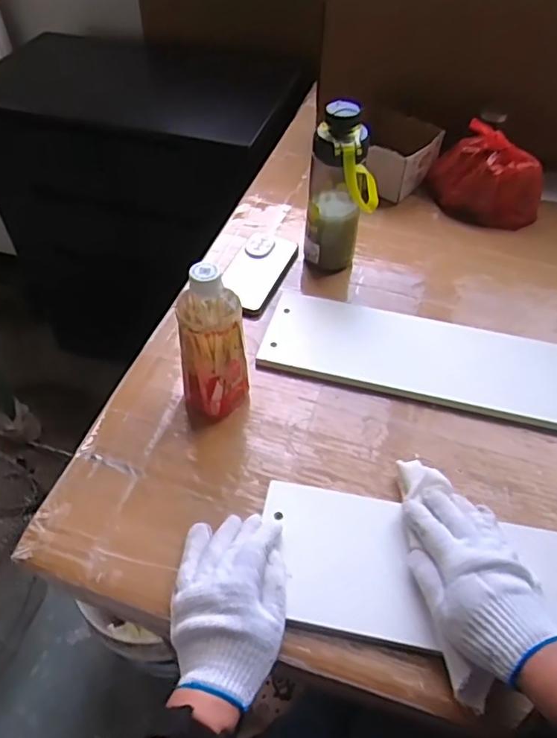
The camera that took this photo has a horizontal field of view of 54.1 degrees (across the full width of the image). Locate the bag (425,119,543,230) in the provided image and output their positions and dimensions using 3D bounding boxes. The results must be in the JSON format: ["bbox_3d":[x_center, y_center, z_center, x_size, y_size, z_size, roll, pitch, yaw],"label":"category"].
[{"bbox_3d":[0.339,-0.309,0.891,0.184,0.126,0.094,17,51,14],"label":"bag"}]

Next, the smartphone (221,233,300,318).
[{"bbox_3d":[-0.029,-0.142,0.781,0.087,0.017,0.177,19,51,15],"label":"smartphone"}]

